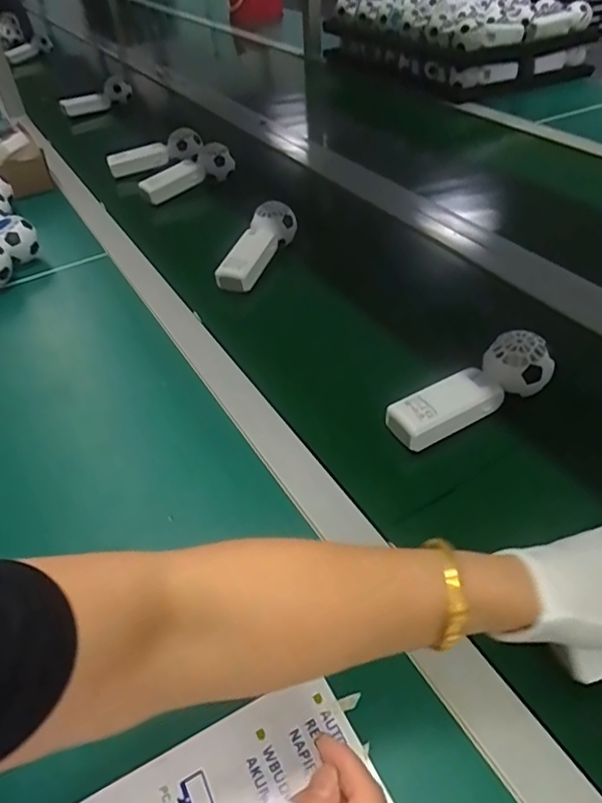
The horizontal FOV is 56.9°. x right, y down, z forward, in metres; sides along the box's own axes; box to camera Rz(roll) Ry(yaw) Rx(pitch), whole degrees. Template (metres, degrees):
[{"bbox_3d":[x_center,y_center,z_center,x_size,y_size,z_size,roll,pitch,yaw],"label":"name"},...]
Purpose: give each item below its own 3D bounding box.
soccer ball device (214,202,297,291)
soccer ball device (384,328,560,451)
[{"bbox_3d":[-0.058,-0.209,0.741,0.053,0.041,0.168,15,45,20],"label":"soccer ball device"},{"bbox_3d":[0.156,-0.014,0.513,0.158,0.046,0.052,-21,44,-17],"label":"soccer ball device"}]

